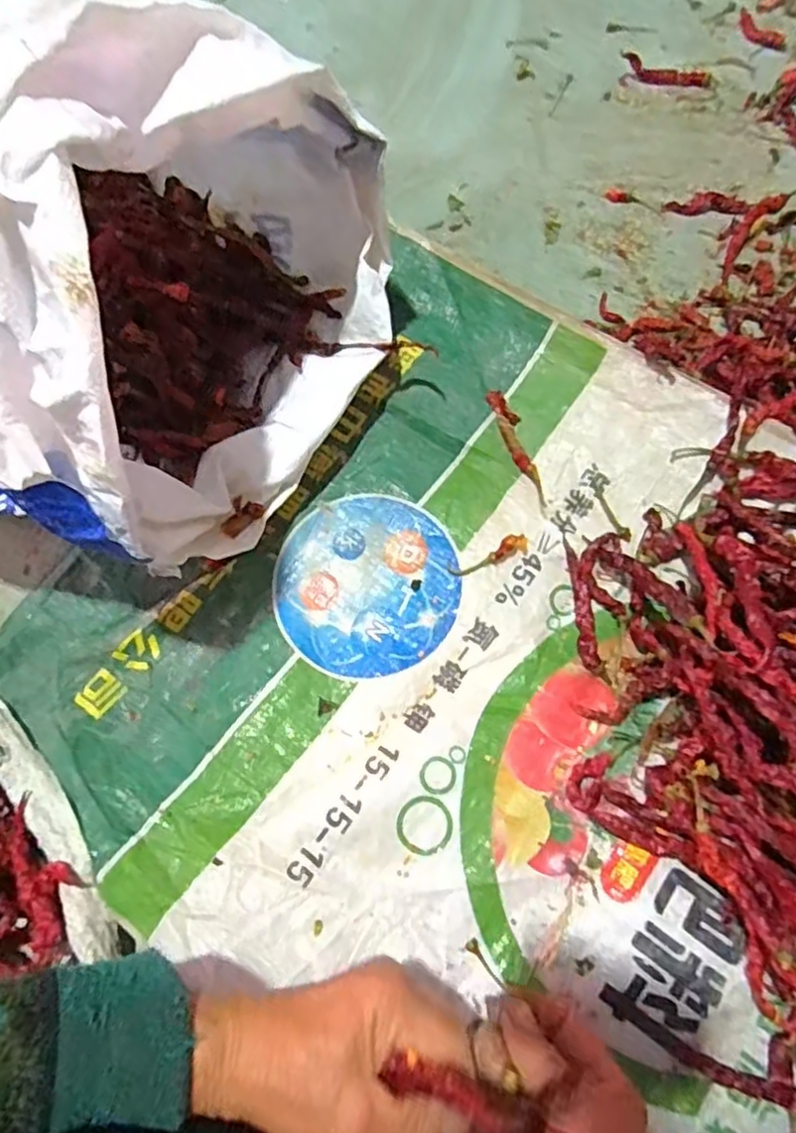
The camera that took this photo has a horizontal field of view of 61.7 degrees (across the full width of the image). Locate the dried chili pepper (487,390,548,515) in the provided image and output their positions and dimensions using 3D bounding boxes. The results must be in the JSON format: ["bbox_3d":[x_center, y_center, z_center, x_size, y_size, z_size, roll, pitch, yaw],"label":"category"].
[{"bbox_3d":[0.098,-0.096,0.540,0.019,0.007,0.115,-16,70,-4],"label":"dried chili pepper"}]

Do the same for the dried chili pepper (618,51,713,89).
[{"bbox_3d":[0.277,-0.512,0.683,0.092,0.024,0.021,6,70,4],"label":"dried chili pepper"}]

